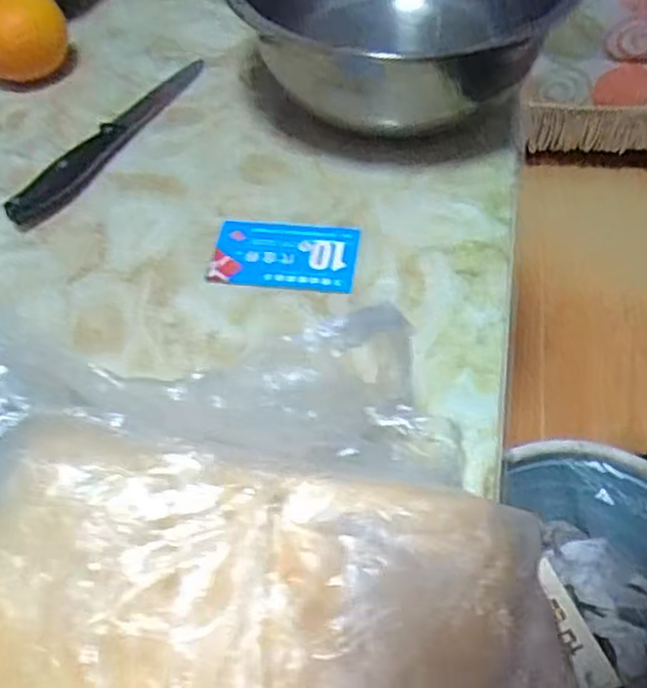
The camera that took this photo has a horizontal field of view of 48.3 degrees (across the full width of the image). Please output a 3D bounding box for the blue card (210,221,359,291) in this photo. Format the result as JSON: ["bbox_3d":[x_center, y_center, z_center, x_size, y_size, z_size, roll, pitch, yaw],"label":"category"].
[{"bbox_3d":[-0.025,-0.056,0.452,0.089,0.004,0.055,5,53,7],"label":"blue card"}]

